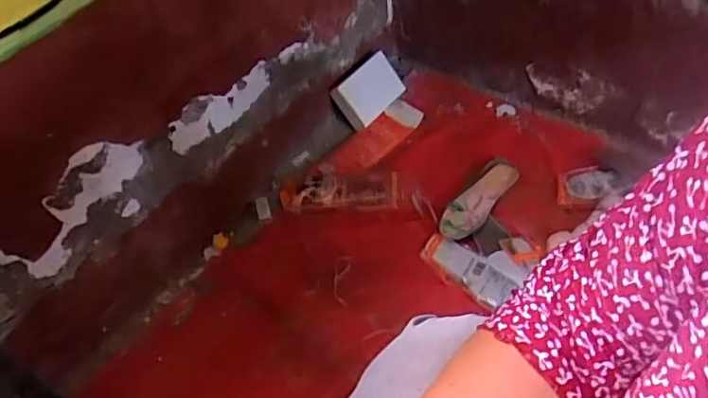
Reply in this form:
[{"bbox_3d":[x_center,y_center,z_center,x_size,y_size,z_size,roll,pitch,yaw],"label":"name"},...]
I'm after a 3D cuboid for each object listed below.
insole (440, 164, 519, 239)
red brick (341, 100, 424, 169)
[{"bbox_3d":[0.232,-0.001,1.064,0.065,0.033,0.211,32,61,28],"label":"insole"},{"bbox_3d":[0.063,-0.139,1.200,0.080,0.024,0.202,34,62,29],"label":"red brick"}]

